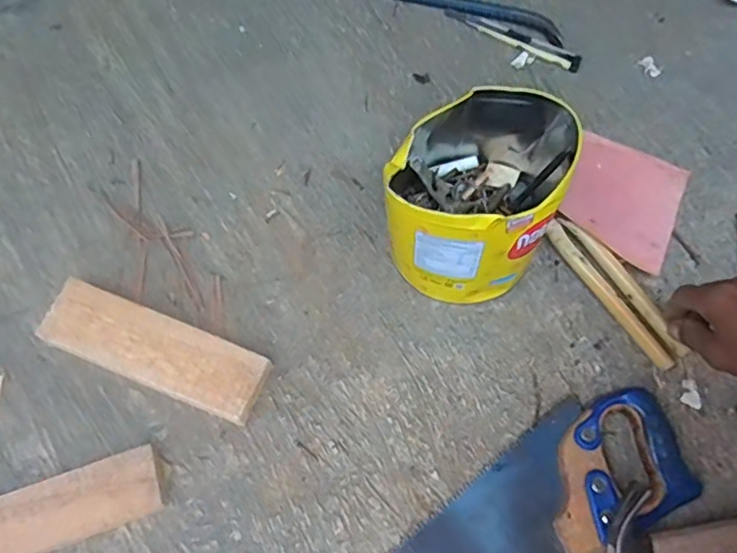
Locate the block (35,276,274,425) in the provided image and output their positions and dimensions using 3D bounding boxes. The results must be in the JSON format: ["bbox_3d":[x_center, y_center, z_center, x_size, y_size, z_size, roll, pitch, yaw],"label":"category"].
[{"bbox_3d":[-0.201,0.070,0.571,0.214,0.029,0.067,22,69,7],"label":"block"}]

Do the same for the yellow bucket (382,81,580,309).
[{"bbox_3d":[0.100,-0.078,0.572,0.151,0.149,0.166,24,70,8],"label":"yellow bucket"}]

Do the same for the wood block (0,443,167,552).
[{"bbox_3d":[-0.281,0.206,0.514,0.208,0.022,0.057,-17,70,-9],"label":"wood block"}]

